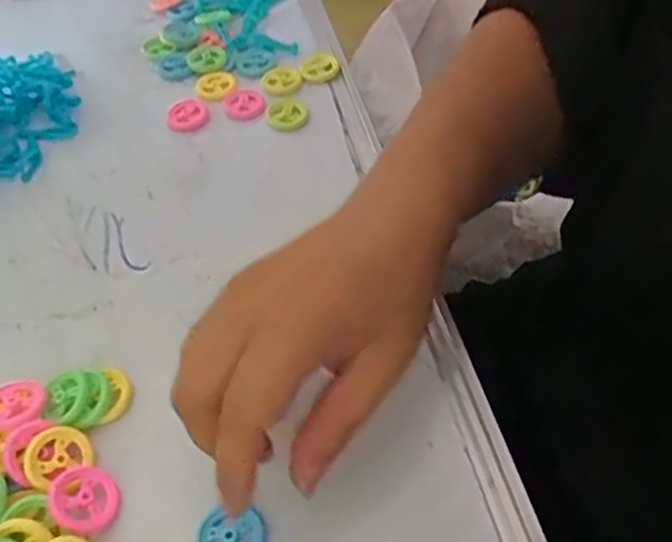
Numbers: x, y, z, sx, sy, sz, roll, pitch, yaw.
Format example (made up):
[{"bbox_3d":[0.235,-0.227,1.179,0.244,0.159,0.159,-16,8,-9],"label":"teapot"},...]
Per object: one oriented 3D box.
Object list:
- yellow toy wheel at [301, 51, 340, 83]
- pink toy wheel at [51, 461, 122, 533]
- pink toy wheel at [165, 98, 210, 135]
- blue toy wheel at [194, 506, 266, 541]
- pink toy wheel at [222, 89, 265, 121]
[{"bbox_3d":[-0.012,-0.153,0.513,0.028,0.006,0.029,-2,49,3],"label":"yellow toy wheel"},{"bbox_3d":[-0.111,0.100,0.302,0.029,0.008,0.029,16,52,-22],"label":"pink toy wheel"},{"bbox_3d":[-0.107,-0.110,0.490,0.030,0.007,0.028,-25,71,-16],"label":"pink toy wheel"},{"bbox_3d":[-0.045,0.116,0.293,0.031,0.006,0.028,-19,67,3],"label":"blue toy wheel"},{"bbox_3d":[-0.066,-0.120,0.492,0.029,0.007,0.029,-2,49,3],"label":"pink toy wheel"}]

